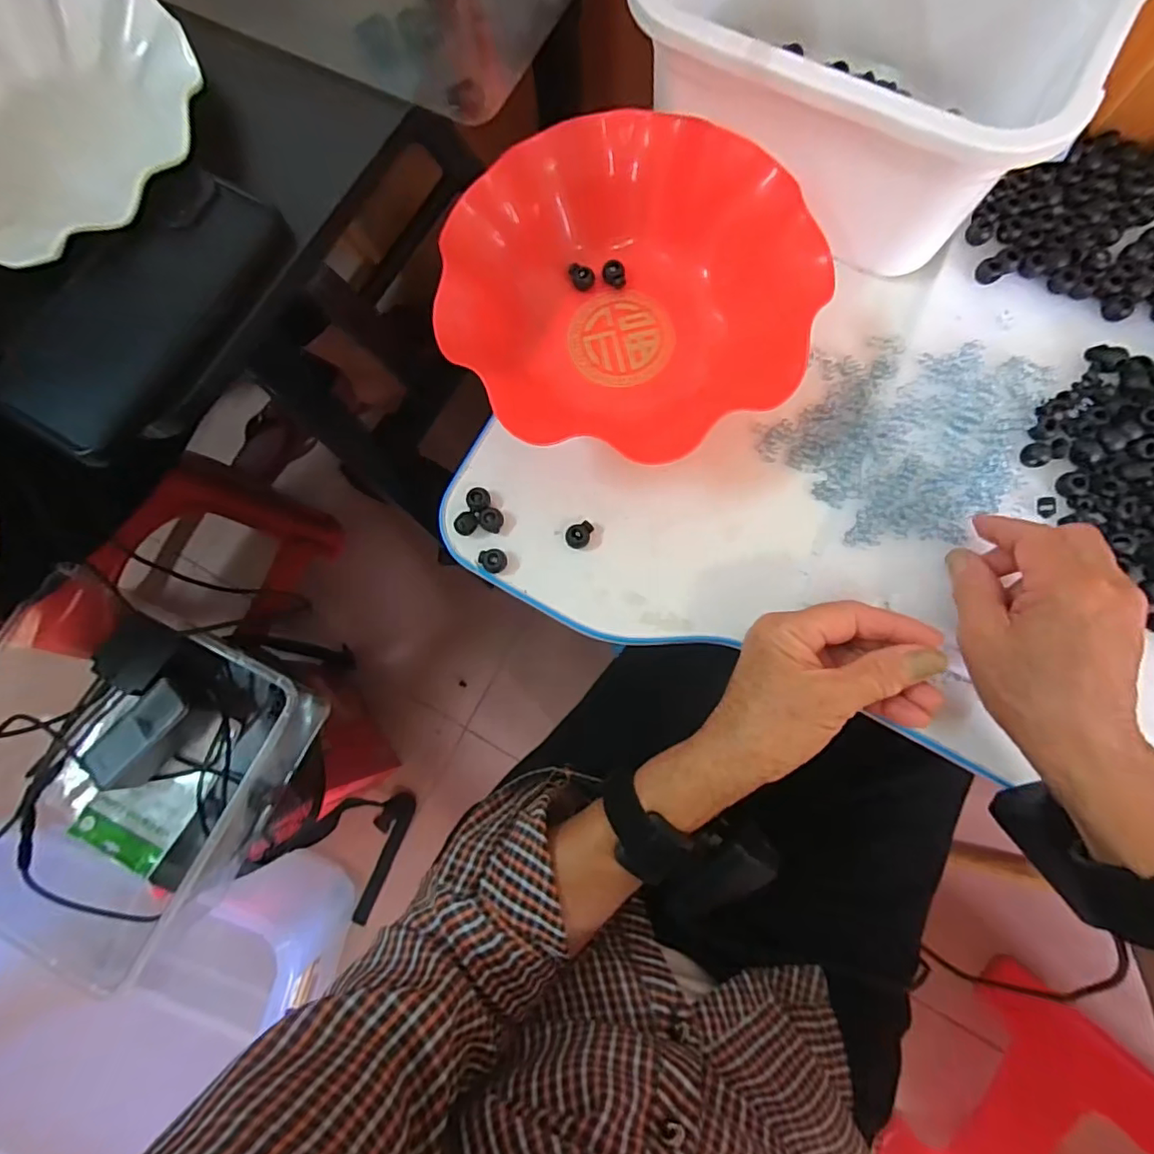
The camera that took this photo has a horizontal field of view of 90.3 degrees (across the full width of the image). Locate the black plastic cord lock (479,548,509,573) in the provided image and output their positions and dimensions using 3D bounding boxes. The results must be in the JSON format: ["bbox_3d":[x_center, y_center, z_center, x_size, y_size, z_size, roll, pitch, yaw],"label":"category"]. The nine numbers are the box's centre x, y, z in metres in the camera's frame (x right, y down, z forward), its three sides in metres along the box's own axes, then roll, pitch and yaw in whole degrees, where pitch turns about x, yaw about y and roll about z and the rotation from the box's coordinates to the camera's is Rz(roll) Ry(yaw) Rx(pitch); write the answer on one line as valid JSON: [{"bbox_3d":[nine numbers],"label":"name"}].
[{"bbox_3d":[-0.055,-0.011,0.369,0.018,0.008,0.015,11,80,5],"label":"black plastic cord lock"}]

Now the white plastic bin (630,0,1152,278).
[{"bbox_3d":[0.169,-0.317,0.358,0.249,0.117,0.174,24,82,7],"label":"white plastic bin"}]

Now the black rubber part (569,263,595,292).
[{"bbox_3d":[0.003,-0.212,0.404,0.014,0.007,0.020,-37,80,-4],"label":"black rubber part"}]

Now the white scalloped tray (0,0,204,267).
[{"bbox_3d":[-0.295,-0.249,0.318,0.181,0.033,0.189,-17,79,0],"label":"white scalloped tray"}]

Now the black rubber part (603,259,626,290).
[{"bbox_3d":[0.026,-0.211,0.402,0.014,0.008,0.017,-19,79,-1],"label":"black rubber part"}]

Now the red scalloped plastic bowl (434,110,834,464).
[{"bbox_3d":[0.036,-0.177,0.370,0.229,0.061,0.210,8,80,5],"label":"red scalloped plastic bowl"}]

